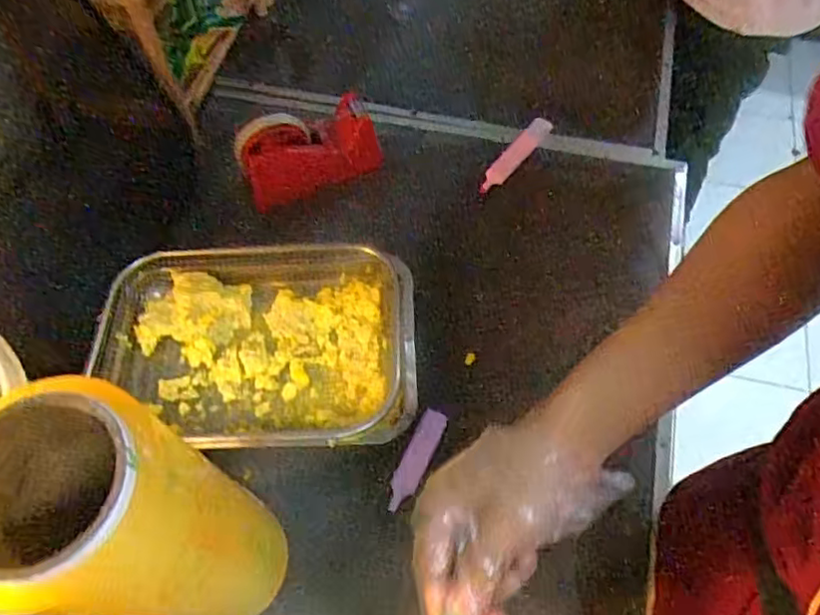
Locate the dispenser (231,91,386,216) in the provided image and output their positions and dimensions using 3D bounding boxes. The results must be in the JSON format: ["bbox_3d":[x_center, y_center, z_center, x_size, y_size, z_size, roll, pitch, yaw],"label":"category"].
[{"bbox_3d":[-0.116,-0.184,0.722,0.162,0.097,0.068,-24,62,-12],"label":"dispenser"}]

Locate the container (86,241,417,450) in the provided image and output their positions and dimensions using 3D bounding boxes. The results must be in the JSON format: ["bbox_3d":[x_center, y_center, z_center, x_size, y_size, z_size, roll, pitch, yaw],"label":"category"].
[{"bbox_3d":[-0.152,0.037,0.620,0.310,0.063,0.214,-4,60,-1],"label":"container"}]

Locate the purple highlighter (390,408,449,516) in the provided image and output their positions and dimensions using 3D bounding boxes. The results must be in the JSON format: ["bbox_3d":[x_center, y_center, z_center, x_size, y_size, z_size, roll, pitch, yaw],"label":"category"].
[{"bbox_3d":[0.006,0.140,0.577,0.024,0.011,0.099,24,64,14],"label":"purple highlighter"}]

